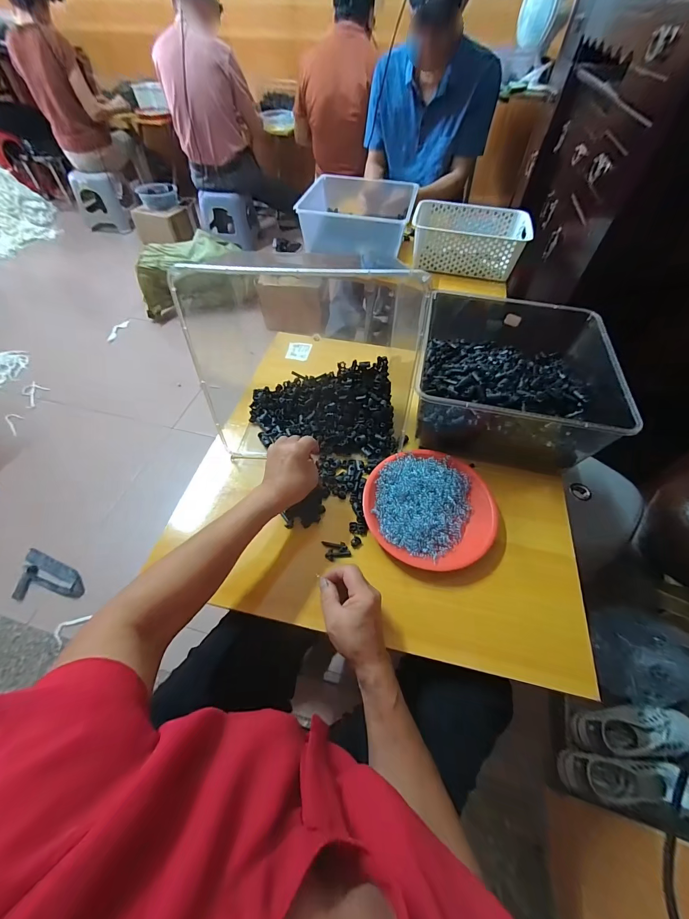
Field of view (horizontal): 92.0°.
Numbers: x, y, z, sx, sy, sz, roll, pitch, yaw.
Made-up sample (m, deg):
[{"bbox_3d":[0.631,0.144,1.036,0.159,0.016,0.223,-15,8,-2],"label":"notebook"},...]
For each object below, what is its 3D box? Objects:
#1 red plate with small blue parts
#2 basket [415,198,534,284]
[{"bbox_3d":[0.126,0.070,0.504,0.188,0.029,0.185,0,54,0],"label":"red plate with small blue parts"},{"bbox_3d":[0.353,-0.634,0.959,0.295,0.101,0.207,12,55,8],"label":"basket"}]

